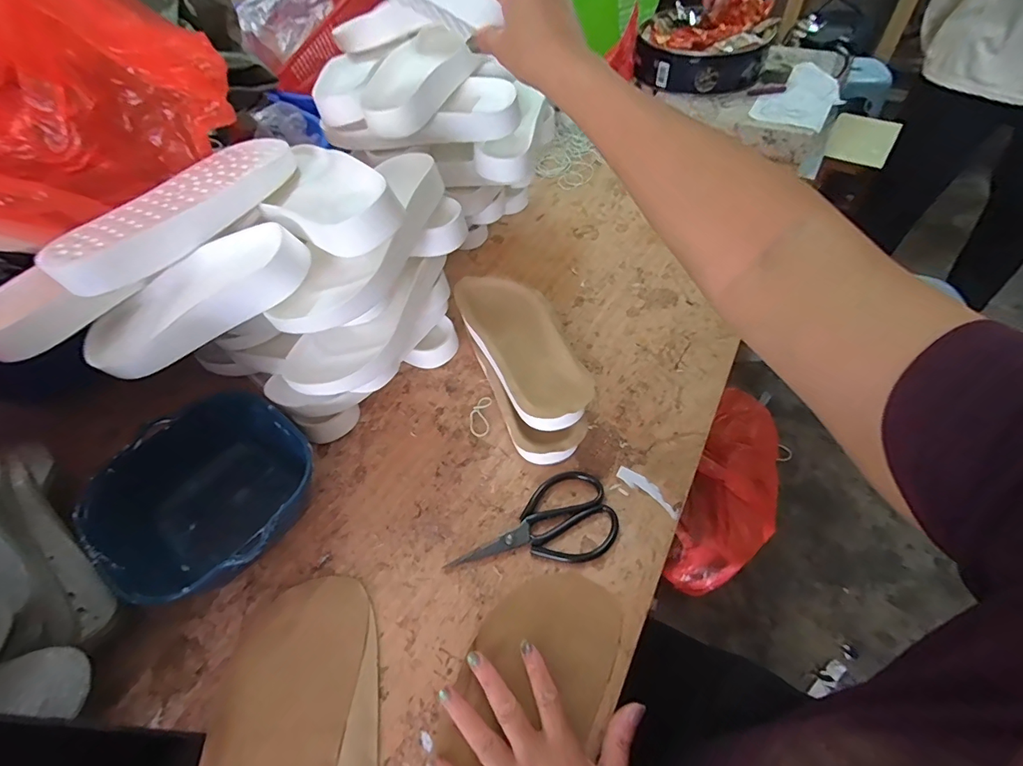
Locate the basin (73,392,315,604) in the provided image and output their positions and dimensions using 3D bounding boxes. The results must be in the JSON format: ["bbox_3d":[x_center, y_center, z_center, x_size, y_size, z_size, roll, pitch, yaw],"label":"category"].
[{"bbox_3d":[-0.293,0.115,0.457,0.195,0.074,0.182,34,61,25],"label":"basin"}]

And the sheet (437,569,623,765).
[{"bbox_3d":[0.001,0.274,0.367,0.107,0.008,0.257,23,58,18],"label":"sheet"}]

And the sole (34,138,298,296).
[{"bbox_3d":[-0.307,-0.168,0.435,0.097,0.031,0.236,31,61,24],"label":"sole"}]

